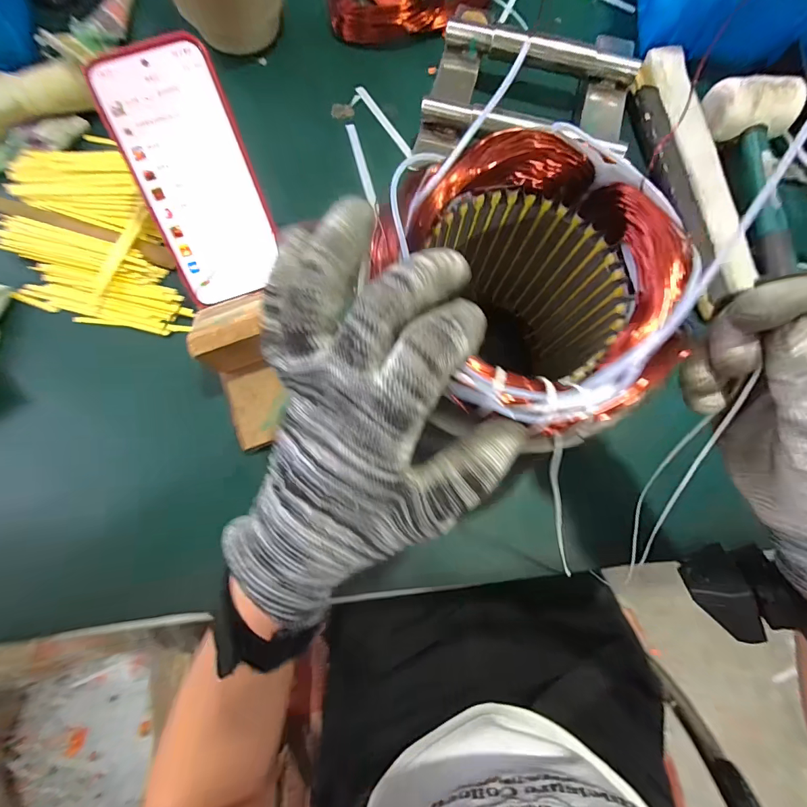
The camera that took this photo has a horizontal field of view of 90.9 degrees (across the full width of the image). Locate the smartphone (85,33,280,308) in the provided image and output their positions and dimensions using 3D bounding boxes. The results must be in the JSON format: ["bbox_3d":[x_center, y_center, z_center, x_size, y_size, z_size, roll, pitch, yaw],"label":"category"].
[{"bbox_3d":[-0.150,-0.161,0.292,0.082,0.010,0.164,-14,115,-4],"label":"smartphone"}]

